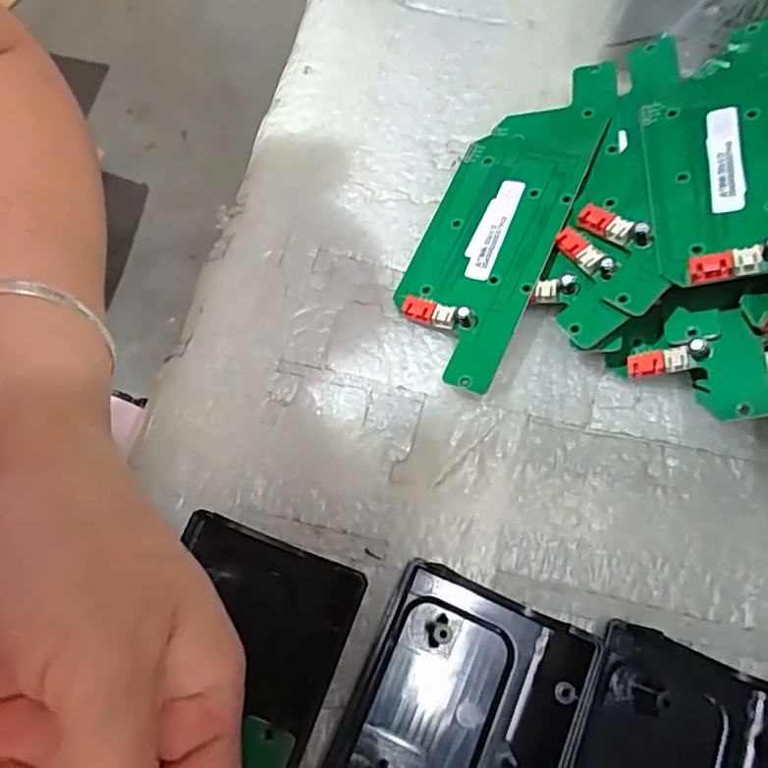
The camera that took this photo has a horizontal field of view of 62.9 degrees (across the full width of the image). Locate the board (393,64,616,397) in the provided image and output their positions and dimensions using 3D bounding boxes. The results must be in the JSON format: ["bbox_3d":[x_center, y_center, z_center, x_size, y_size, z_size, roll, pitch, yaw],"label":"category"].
[{"bbox_3d":[0.051,-0.076,0.267,0.055,0.009,0.162,20,73,24],"label":"board"}]

